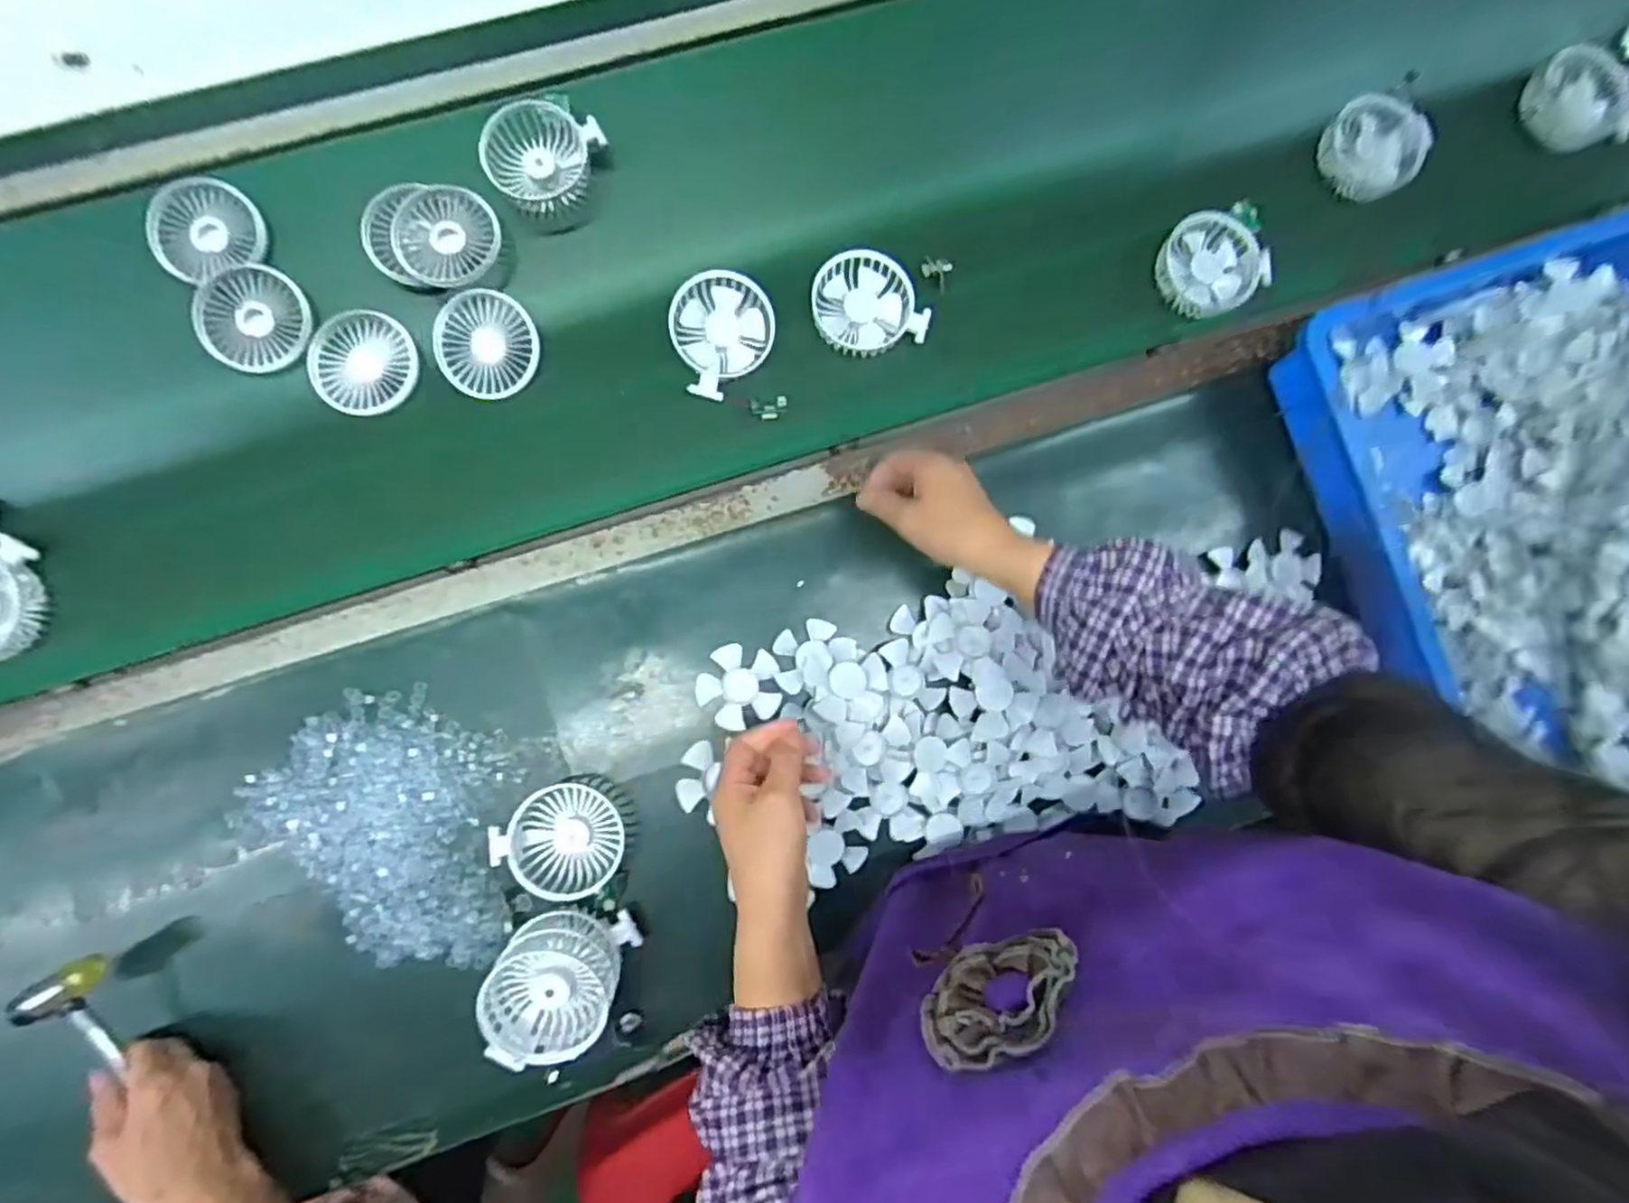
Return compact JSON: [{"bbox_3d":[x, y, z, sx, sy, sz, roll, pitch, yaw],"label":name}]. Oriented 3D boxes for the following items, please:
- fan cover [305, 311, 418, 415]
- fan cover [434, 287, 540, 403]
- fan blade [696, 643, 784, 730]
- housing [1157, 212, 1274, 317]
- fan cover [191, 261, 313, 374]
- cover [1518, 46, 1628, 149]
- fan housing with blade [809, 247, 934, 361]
[{"bbox_3d":[-0.390,-0.207,0.610,0.088,0.013,0.088,-42,88,-7],"label":"fan cover"},{"bbox_3d":[-0.283,-0.222,0.606,0.082,0.016,0.095,-42,88,-7],"label":"fan cover"},{"bbox_3d":[-0.062,0.073,0.601,0.069,0.009,0.069,0,84,-4],"label":"fan blade"},{"bbox_3d":[0.369,-0.315,0.662,0.090,0.024,0.093,0,84,-4],"label":"housing"},{"bbox_3d":[-0.481,-0.243,0.602,0.085,0.007,0.092,-43,88,-7],"label":"fan cover"},{"bbox_3d":[0.764,-0.499,0.706,0.106,0.029,0.096,-19,86,-5],"label":"cover"},{"bbox_3d":[0.046,-0.265,0.626,0.093,0.023,0.089,-20,86,-6],"label":"fan housing with blade"}]

